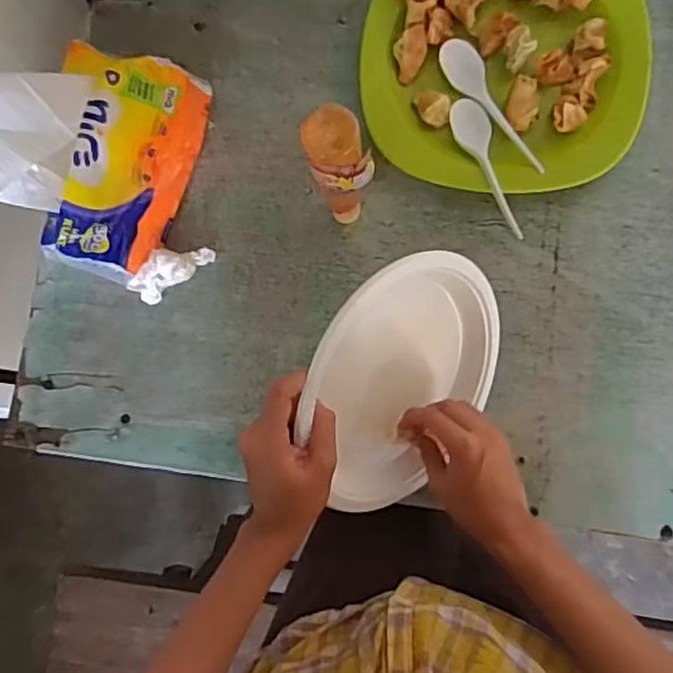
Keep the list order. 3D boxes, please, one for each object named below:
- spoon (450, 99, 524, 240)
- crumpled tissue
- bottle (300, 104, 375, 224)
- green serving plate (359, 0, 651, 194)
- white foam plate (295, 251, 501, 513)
[{"bbox_3d":[0.133,-0.147,0.579,0.033,0.017,0.149,-14,63,3],"label":"spoon"},{"bbox_3d":[-0.153,-0.063,0.606,0.077,0.026,0.030,-37,80,-1],"label":"crumpled tissue"},{"bbox_3d":[0.005,-0.125,0.529,0.043,0.165,0.042,-1,82,5],"label":"bottle"},{"bbox_3d":[0.150,-0.253,0.601,0.242,0.035,0.241,2,82,5],"label":"green serving plate"},{"bbox_3d":[0.048,0.027,0.503,0.028,0.180,0.193,27,70,43],"label":"white foam plate"}]

